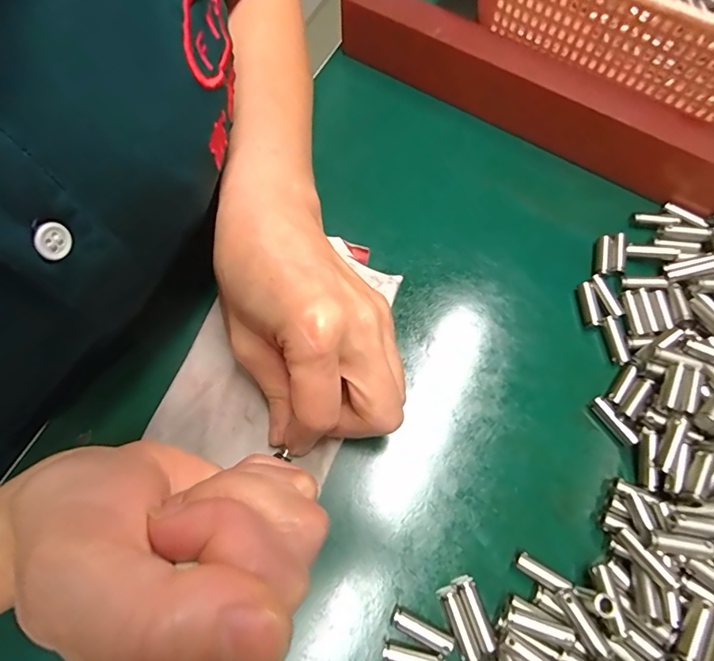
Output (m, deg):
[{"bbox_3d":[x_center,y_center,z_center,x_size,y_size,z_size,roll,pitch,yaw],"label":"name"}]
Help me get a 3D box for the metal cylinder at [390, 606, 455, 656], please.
[{"bbox_3d":[0.026,0.120,0.178,0.025,0.006,0.008,26,70,12],"label":"metal cylinder"}]

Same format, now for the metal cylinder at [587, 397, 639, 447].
[{"bbox_3d":[0.120,0.043,0.211,0.006,0.008,0.025,-30,70,-11],"label":"metal cylinder"}]

